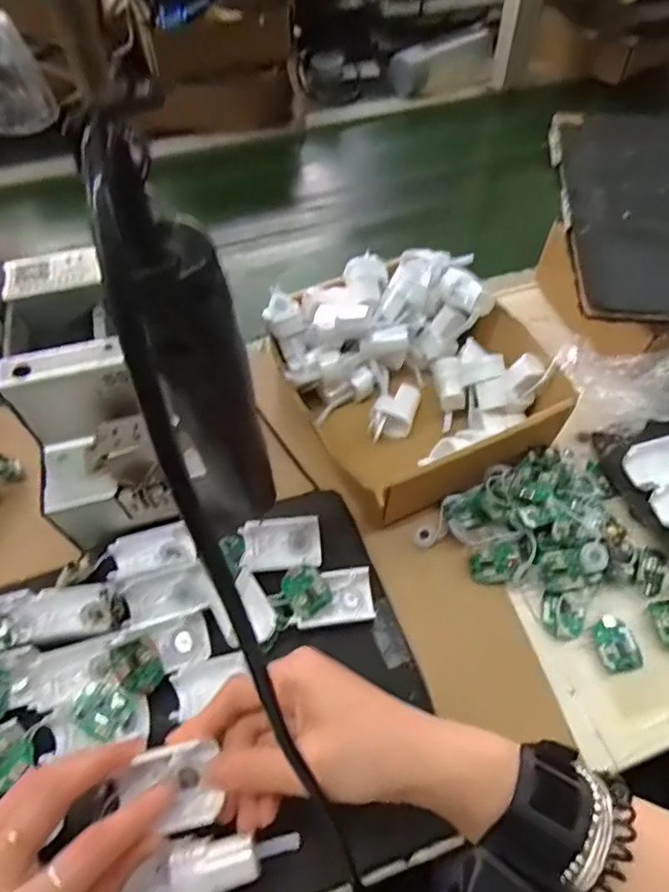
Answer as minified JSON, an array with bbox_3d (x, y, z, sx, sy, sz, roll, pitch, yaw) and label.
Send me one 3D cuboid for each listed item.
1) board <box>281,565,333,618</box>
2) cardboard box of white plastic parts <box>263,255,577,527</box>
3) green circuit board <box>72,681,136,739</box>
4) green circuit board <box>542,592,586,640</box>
[{"bbox_3d":[-0.019,0.098,0.376,0.030,0.005,0.034,-40,92,-28],"label":"board"},{"bbox_3d":[0.068,-0.057,0.471,0.200,0.091,0.202,-24,59,-14],"label":"cardboard box of white plastic parts"},{"bbox_3d":[-0.144,0.163,0.340,0.033,0.004,0.030,39,71,-9],"label":"green circuit board"},{"bbox_3d":[0.163,0.121,0.389,0.029,0.009,0.029,10,57,8],"label":"green circuit board"}]

